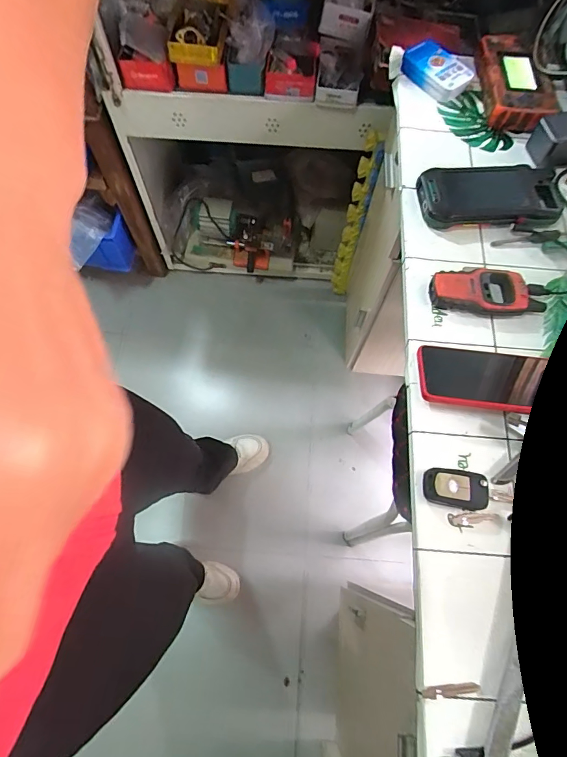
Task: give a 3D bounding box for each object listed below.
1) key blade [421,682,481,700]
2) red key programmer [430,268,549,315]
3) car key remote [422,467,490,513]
[{"bbox_3d":[0.148,0.274,0.372,0.050,0.004,0.010,-7,68,-4],"label":"key blade"},{"bbox_3d":[0.252,-0.108,0.519,0.135,0.020,0.058,9,68,2],"label":"red key programmer"},{"bbox_3d":[0.177,0.113,0.433,0.065,0.020,0.036,7,68,2],"label":"car key remote"}]

